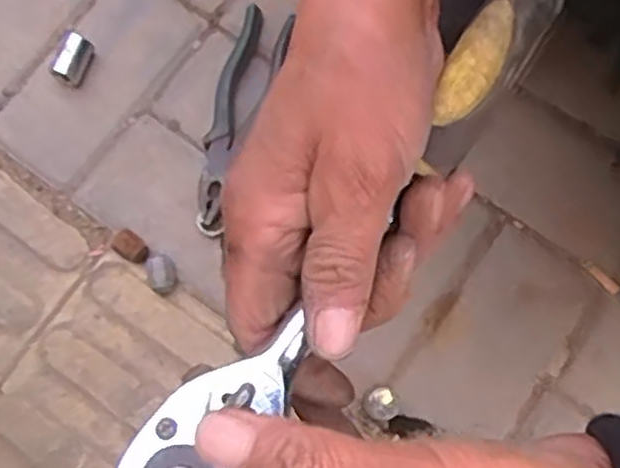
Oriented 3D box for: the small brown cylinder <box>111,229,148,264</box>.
[{"bbox_3d":[-0.143,0.011,0.596,0.032,0.016,0.020,40,81,10],"label":"small brown cylinder"}]

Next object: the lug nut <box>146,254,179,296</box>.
[{"bbox_3d":[-0.117,0.032,0.586,0.023,0.016,0.030,-9,77,-1],"label":"lug nut"}]

